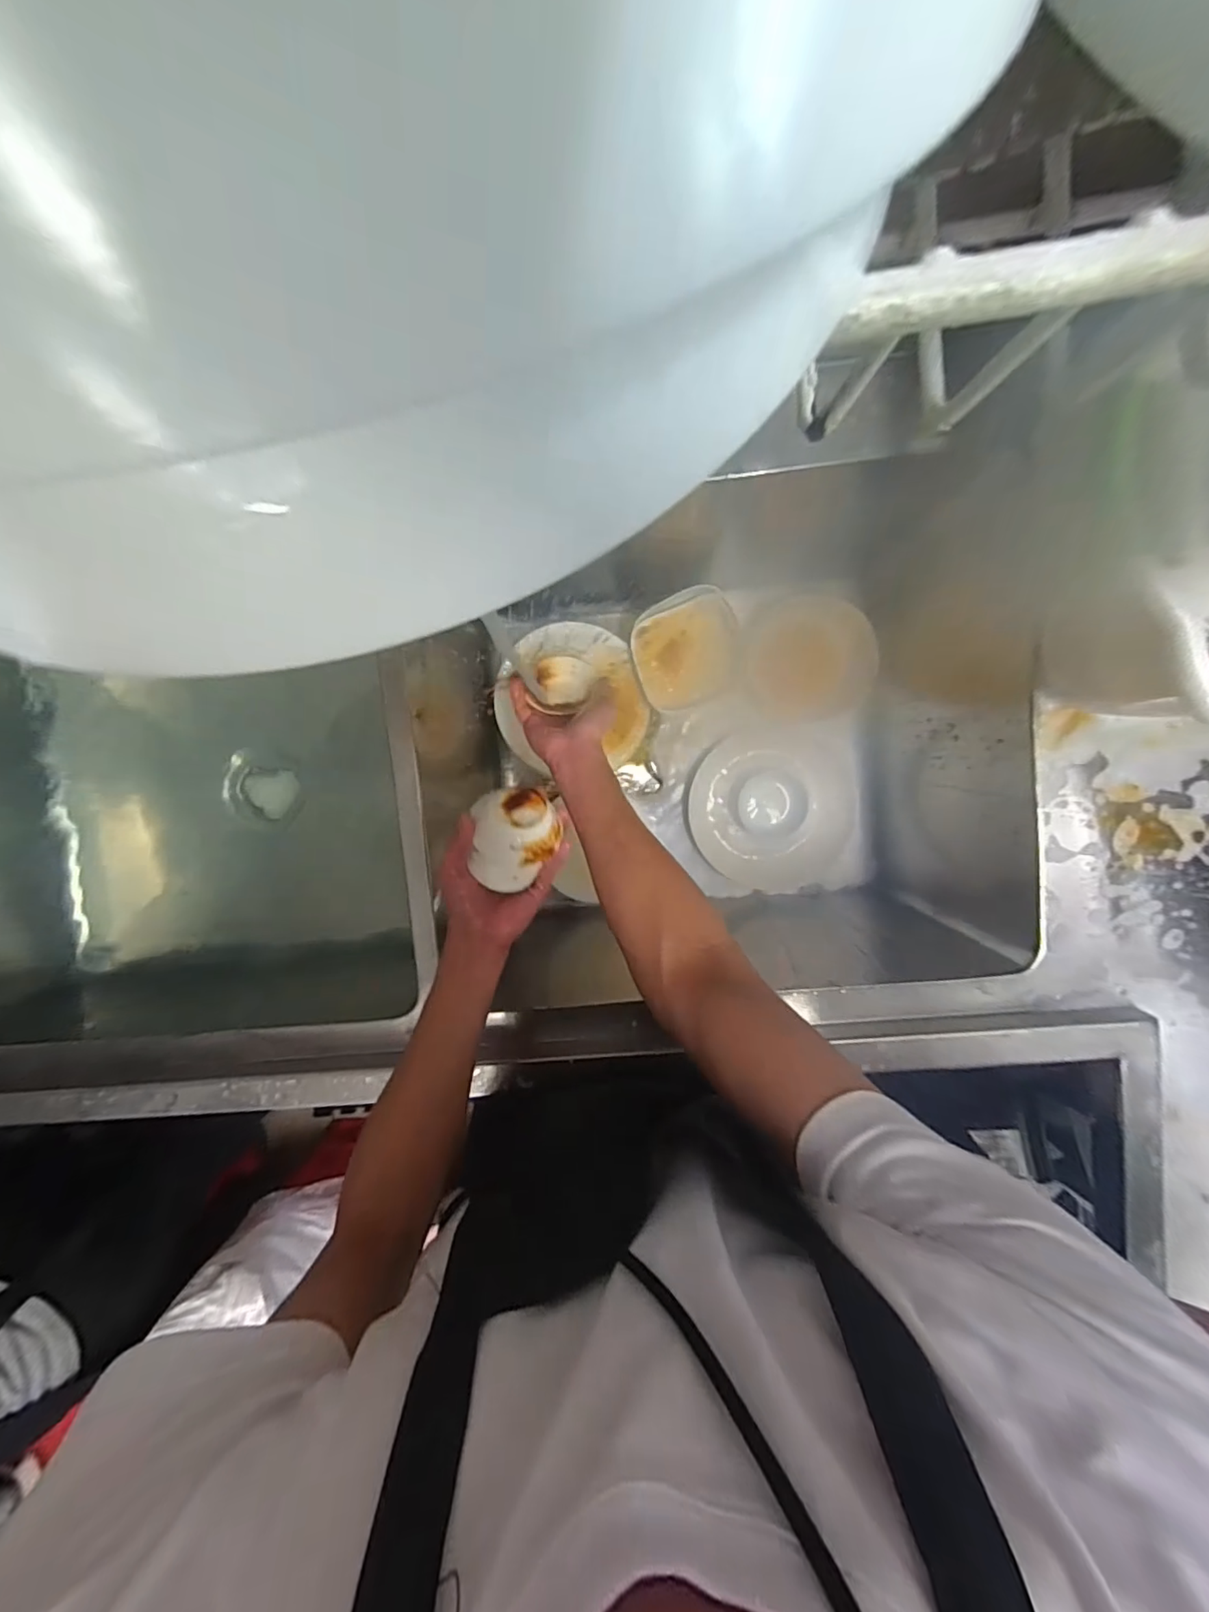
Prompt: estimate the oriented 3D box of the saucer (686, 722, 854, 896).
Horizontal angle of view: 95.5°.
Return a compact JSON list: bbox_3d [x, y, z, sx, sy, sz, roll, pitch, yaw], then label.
[{"bbox_3d":[0.271,0.009,0.886,0.248,0.041,0.263,0,95,3],"label":"saucer"}]

